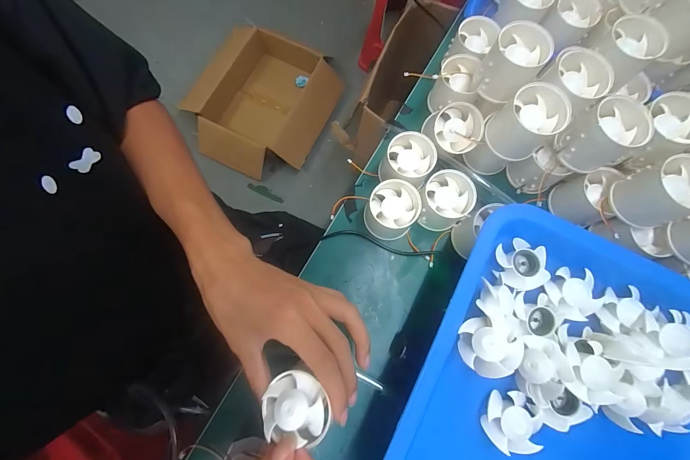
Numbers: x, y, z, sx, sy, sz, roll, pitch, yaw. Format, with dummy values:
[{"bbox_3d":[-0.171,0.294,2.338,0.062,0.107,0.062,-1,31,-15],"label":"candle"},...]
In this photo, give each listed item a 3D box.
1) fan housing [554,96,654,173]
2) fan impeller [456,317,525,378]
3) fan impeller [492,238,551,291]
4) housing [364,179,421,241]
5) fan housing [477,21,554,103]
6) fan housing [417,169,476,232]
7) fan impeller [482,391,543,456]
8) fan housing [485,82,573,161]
[{"bbox_3d":[0.242,-0.090,0.290,0.054,0.049,0.057,0,78,-2],"label":"fan housing"},{"bbox_3d":[0.113,0.089,0.235,0.046,0.020,0.044,0,78,-2],"label":"fan impeller"},{"bbox_3d":[0.151,0.030,0.265,0.040,0.012,0.042,-2,78,-2],"label":"fan impeller"},{"bbox_3d":[0.049,-0.020,0.328,0.050,0.051,0.051,3,78,-1],"label":"housing"},{"bbox_3d":[0.166,-0.166,0.305,0.048,0.049,0.050,0,78,-2],"label":"fan housing"},{"bbox_3d":[0.107,-0.030,0.331,0.053,0.047,0.051,-9,78,-4],"label":"fan housing"},{"bbox_3d":[0.131,0.150,0.240,0.040,0.014,0.042,0,78,-2],"label":"fan impeller"},{"bbox_3d":[0.174,-0.103,0.294,0.049,0.051,0.051,0,78,-2],"label":"fan housing"}]

